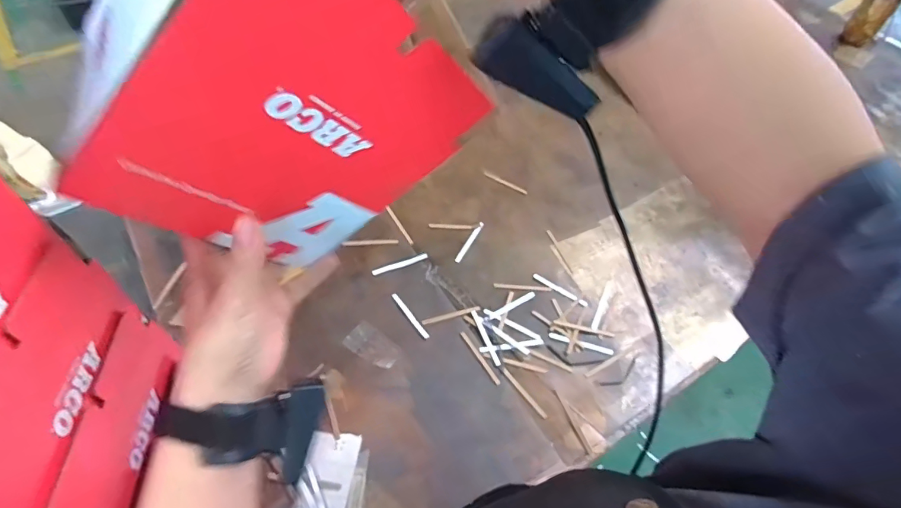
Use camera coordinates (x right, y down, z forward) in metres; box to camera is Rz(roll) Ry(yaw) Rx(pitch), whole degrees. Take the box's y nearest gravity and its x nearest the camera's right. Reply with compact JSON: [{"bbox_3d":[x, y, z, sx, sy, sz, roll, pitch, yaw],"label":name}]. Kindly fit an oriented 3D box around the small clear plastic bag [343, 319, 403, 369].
[{"bbox_3d":[-0.118,0.140,0.695,0.084,0.005,0.047,31,60,20],"label":"small clear plastic bag"}]

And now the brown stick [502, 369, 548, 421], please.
[{"bbox_3d":[0.107,0.200,0.656,0.010,0.004,0.088,-33,61,-21],"label":"brown stick"}]

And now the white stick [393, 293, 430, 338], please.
[{"bbox_3d":[-0.065,0.098,0.721,0.009,0.004,0.094,-32,61,-21],"label":"white stick"}]

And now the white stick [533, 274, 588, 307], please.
[{"bbox_3d":[0.181,0.059,0.751,0.098,0.004,0.010,31,60,20],"label":"white stick"}]

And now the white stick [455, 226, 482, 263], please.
[{"bbox_3d":[0.032,-0.017,0.797,0.012,0.005,0.084,24,58,16],"label":"white stick"}]

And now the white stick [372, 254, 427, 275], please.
[{"bbox_3d":[-0.085,0.018,0.773,0.097,0.004,0.010,-18,57,-12],"label":"white stick"}]

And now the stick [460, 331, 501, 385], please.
[{"bbox_3d":[0.044,0.155,0.683,0.007,0.004,0.096,-28,59,-19],"label":"stick"}]

